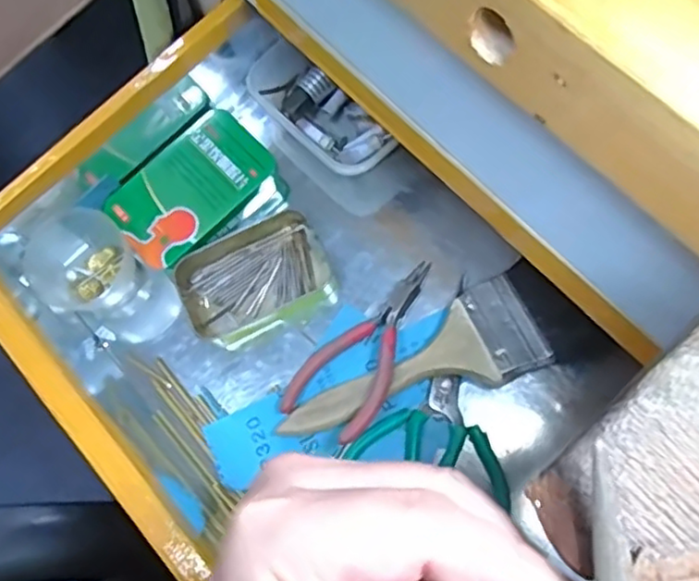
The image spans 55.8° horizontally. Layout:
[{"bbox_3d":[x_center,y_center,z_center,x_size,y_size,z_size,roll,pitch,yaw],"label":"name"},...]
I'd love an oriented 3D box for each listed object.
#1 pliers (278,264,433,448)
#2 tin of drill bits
[{"bbox_3d":[0.012,0.031,0.406,0.056,0.015,0.123,20,65,43],"label":"pliers"},{"bbox_3d":[-0.061,-0.006,0.430,0.095,0.024,0.064,-24,69,-8],"label":"tin of drill bits"}]

